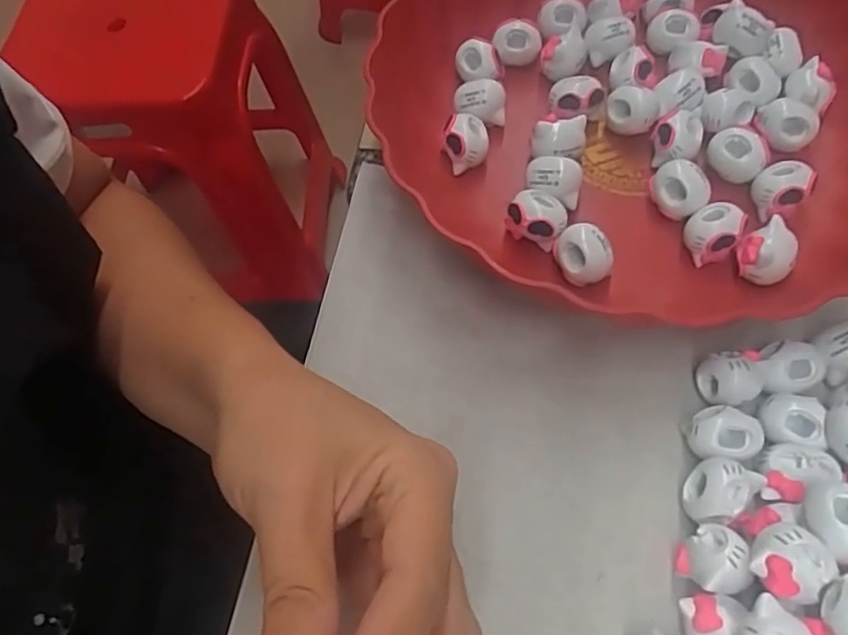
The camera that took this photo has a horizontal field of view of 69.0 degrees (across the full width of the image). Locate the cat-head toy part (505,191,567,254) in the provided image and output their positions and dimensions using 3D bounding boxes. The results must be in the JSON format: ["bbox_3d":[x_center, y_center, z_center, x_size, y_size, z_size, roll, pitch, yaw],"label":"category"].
[{"bbox_3d":[0.050,-0.044,0.276,0.025,0.023,0.019,16,63,9],"label":"cat-head toy part"}]

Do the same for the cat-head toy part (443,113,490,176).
[{"bbox_3d":[0.020,-0.082,0.297,0.021,0.026,0.020,6,61,4],"label":"cat-head toy part"}]

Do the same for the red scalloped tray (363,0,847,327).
[{"bbox_3d":[0.110,-0.106,0.291,0.232,0.061,0.216,39,68,19],"label":"red scalloped tray"}]

